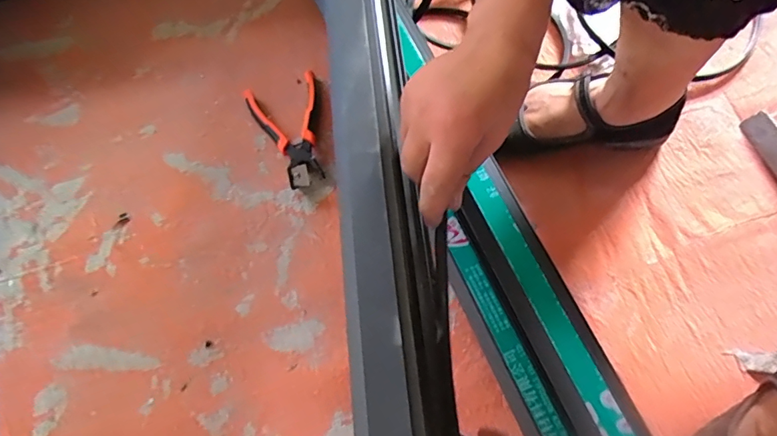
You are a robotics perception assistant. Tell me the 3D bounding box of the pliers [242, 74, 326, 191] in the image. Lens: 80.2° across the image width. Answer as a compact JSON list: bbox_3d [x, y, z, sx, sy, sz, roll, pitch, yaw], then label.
[{"bbox_3d":[-0.124,-0.107,0.565,0.091,0.033,0.165,-12,67,-4],"label":"pliers"}]

